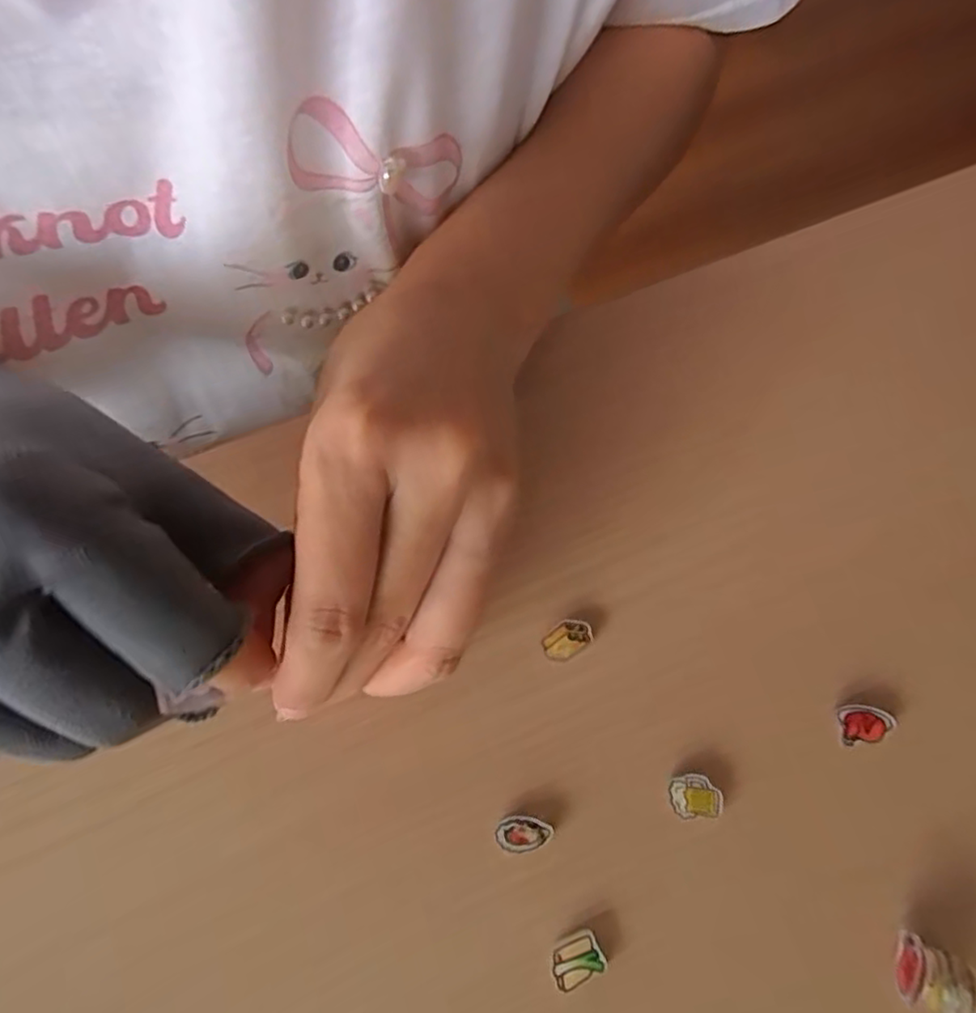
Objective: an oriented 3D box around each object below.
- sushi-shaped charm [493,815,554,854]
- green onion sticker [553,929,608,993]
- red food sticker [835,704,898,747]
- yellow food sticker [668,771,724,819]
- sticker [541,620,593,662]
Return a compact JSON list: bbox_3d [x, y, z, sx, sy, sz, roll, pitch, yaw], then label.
[{"bbox_3d":[0.010,0.091,0.179,0.016,0.004,0.009,-3,69,0],"label":"sushi-shaped charm"},{"bbox_3d":[0.023,0.119,0.168,0.014,0.004,0.010,-26,71,-8],"label":"green onion sticker"},{"bbox_3d":[0.111,0.064,0.187,0.015,0.004,0.011,-8,70,-2],"label":"red food sticker"},{"bbox_3d":[0.059,0.082,0.181,0.014,0.004,0.012,-6,69,-1],"label":"yellow food sticker"},{"bbox_3d":[0.024,0.041,0.197,0.015,0.004,0.010,-36,73,-11],"label":"sticker"}]

